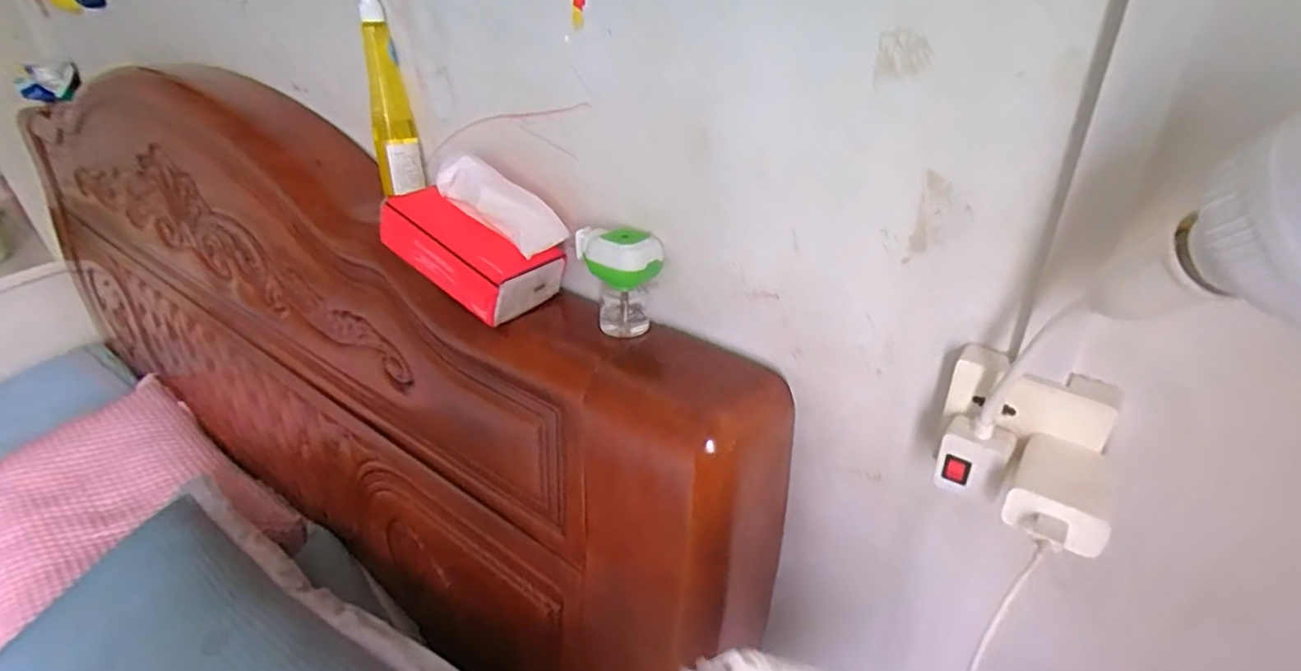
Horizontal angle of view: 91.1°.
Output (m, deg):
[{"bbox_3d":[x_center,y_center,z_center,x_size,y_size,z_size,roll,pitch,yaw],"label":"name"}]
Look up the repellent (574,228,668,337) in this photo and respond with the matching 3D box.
[{"bbox_3d":[-0.024,-0.046,0.550,0.068,0.086,0.058,-7,34,-5],"label":"repellent"}]

